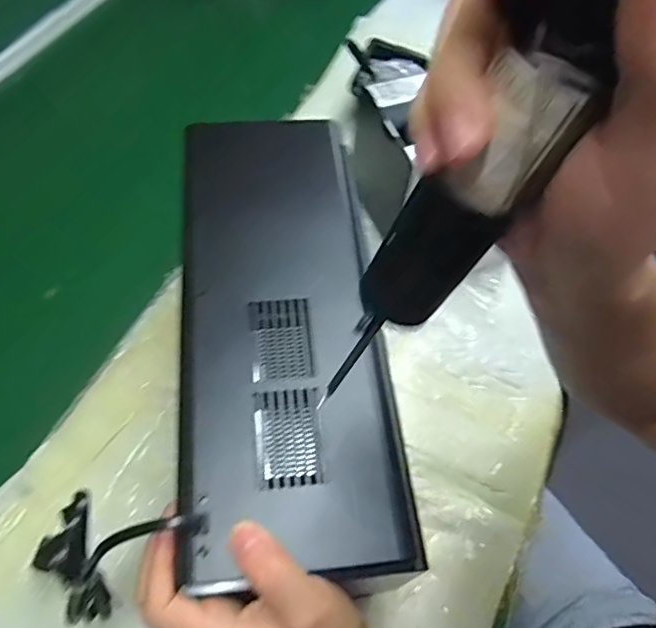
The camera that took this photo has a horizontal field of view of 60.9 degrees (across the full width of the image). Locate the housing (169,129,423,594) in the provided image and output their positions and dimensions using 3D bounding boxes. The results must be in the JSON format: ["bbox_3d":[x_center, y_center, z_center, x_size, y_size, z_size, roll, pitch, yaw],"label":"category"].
[{"bbox_3d":[-0.035,-0.006,0.387,0.134,0.030,0.353,-5,57,-6],"label":"housing"}]

